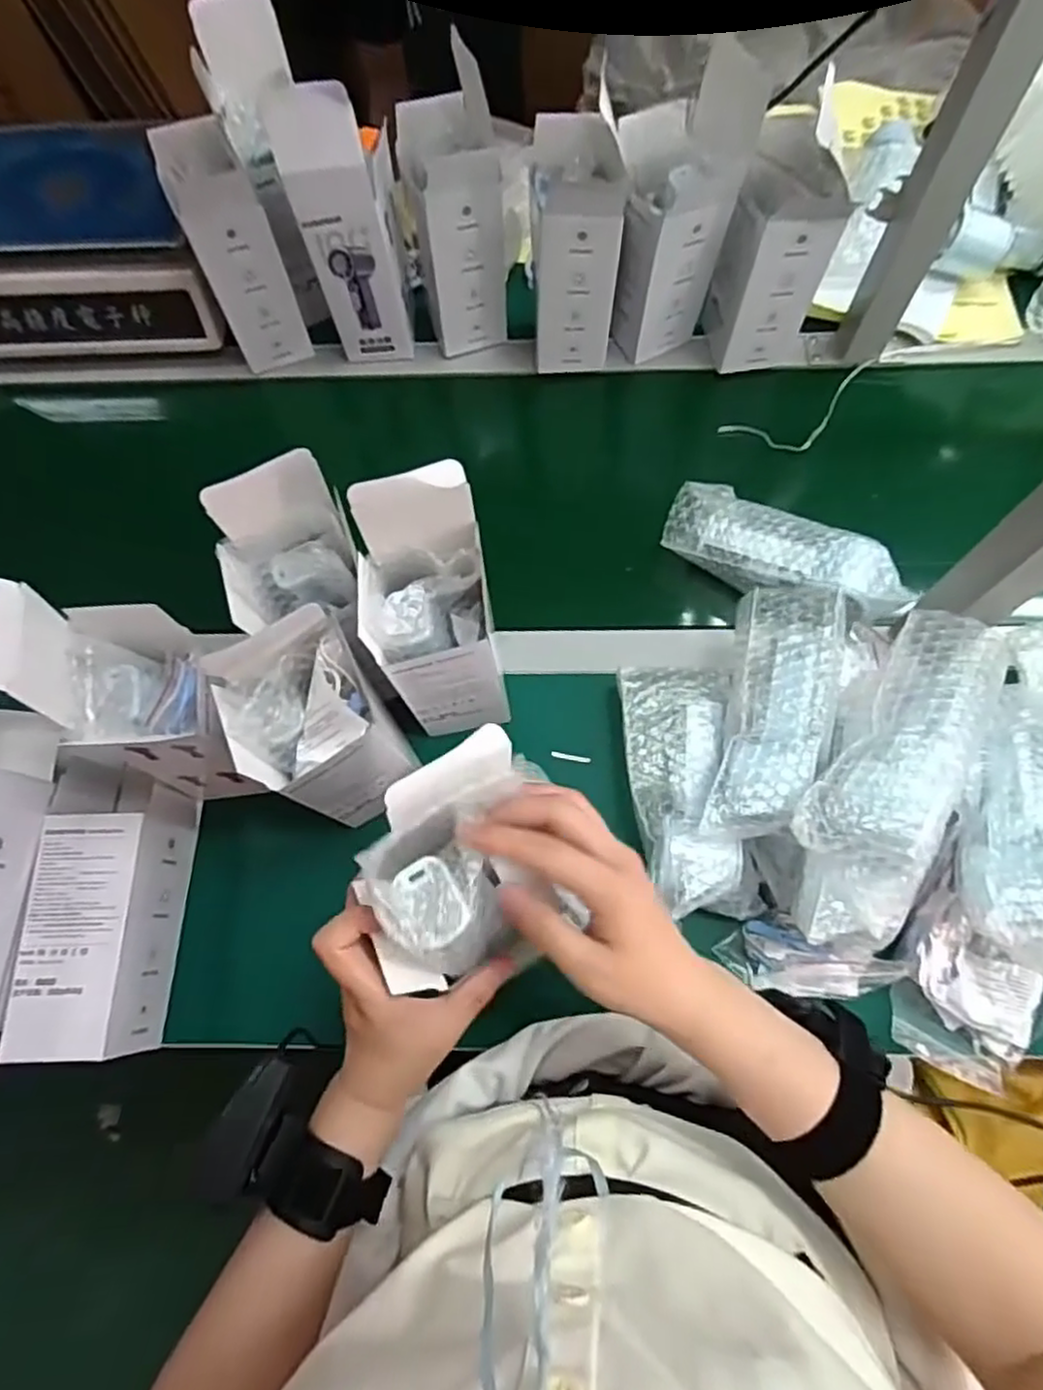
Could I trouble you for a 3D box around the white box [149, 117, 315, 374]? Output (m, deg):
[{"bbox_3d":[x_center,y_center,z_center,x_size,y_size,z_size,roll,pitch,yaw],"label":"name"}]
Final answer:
[{"bbox_3d":[-0.274,-0.424,0.655,0.073,0.189,0.081,-26,72,-7],"label":"white box"}]

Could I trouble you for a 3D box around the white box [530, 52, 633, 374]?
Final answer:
[{"bbox_3d":[0.049,-0.416,0.639,0.083,0.197,0.089,3,71,3],"label":"white box"}]

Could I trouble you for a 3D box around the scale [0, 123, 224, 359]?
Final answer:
[{"bbox_3d":[-0.452,-0.474,0.712,0.282,0.105,0.210,-1,71,2],"label":"scale"}]

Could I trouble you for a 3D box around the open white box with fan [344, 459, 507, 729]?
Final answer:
[{"bbox_3d":[-0.059,-0.046,0.482,0.076,0.232,0.095,-4,71,1],"label":"open white box with fan"}]

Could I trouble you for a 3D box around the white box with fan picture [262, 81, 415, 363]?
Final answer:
[{"bbox_3d":[-0.155,-0.436,0.634,0.084,0.242,0.073,-6,71,0],"label":"white box with fan picture"}]

